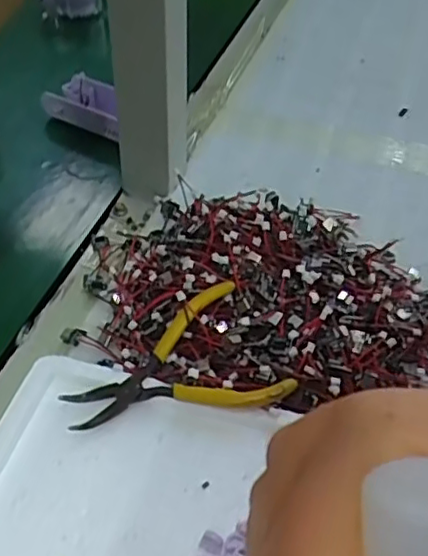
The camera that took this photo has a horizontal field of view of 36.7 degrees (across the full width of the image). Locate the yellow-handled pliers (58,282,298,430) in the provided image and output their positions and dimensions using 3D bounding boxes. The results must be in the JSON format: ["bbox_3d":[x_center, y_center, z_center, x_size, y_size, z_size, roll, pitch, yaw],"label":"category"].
[{"bbox_3d":[-0.023,0.051,0.342,0.108,0.024,0.074,-18,49,-17],"label":"yellow-handled pliers"}]

